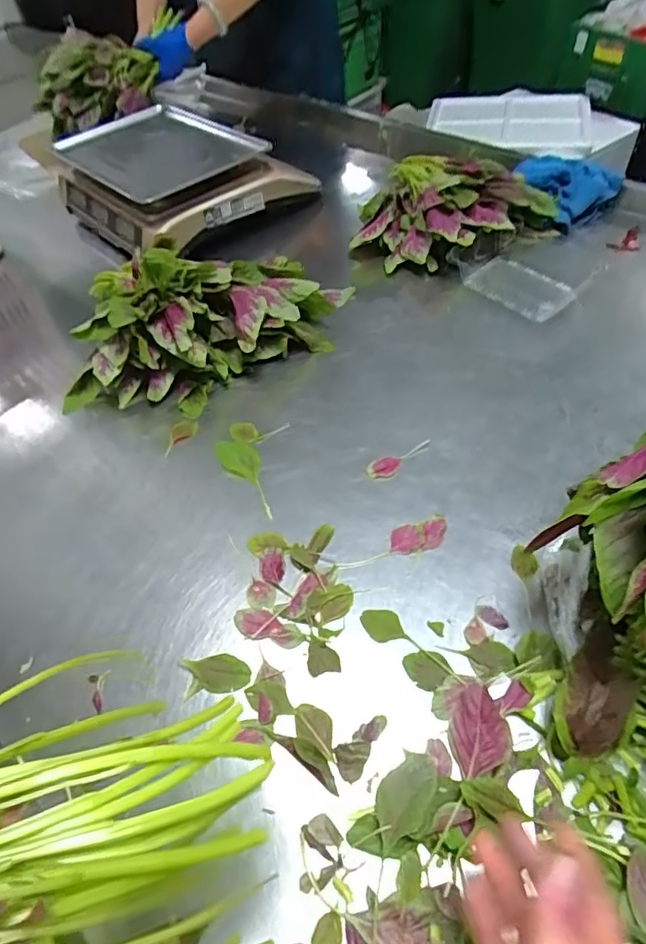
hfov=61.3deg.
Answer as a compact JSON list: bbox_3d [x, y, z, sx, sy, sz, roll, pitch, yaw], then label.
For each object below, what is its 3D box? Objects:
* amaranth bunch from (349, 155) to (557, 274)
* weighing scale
[{"bbox_3d":[0.173,-0.408,0.844,0.244,0.078,0.249,-2,53,3],"label":"amaranth bunch"},{"bbox_3d":[-0.259,-0.507,0.928,0.367,0.098,0.311,32,62,26],"label":"weighing scale"}]

